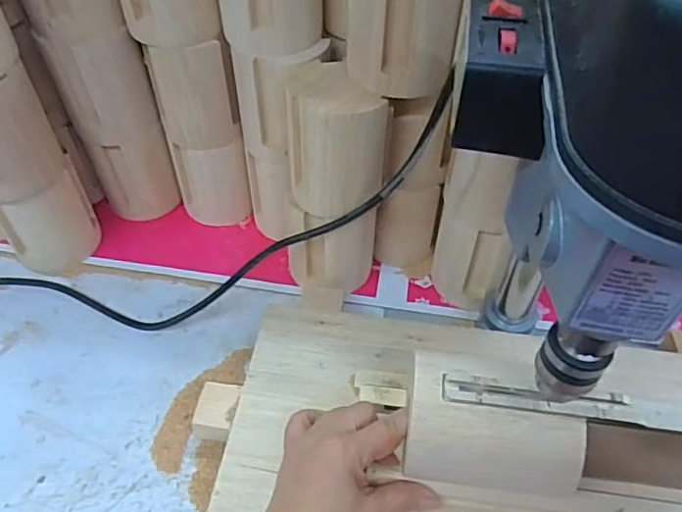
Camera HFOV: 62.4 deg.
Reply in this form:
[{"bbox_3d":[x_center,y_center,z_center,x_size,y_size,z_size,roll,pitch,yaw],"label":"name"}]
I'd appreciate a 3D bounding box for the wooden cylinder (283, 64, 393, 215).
[{"bbox_3d":[-0.007,-0.088,0.430,0.056,0.103,0.076,-32,57,-25],"label":"wooden cylinder"}]

